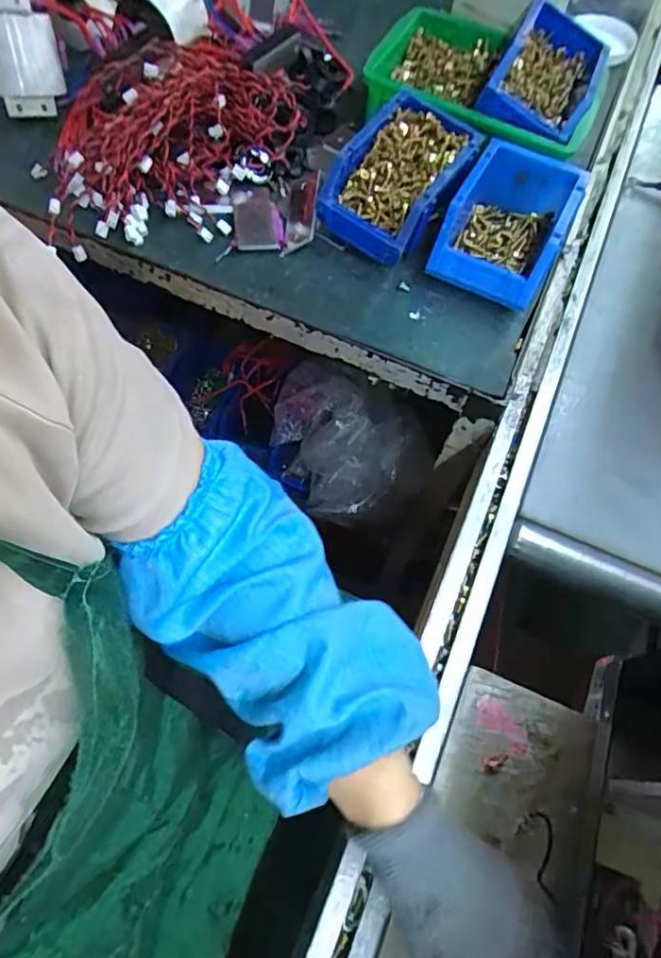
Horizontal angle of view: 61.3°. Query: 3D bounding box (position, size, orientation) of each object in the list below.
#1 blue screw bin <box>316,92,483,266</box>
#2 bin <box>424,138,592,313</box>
[{"bbox_3d":[0.075,-0.316,0.593,0.108,0.083,0.171,31,67,12],"label":"blue screw bin"},{"bbox_3d":[0.183,-0.263,0.582,0.122,0.074,0.162,22,65,8],"label":"bin"}]

